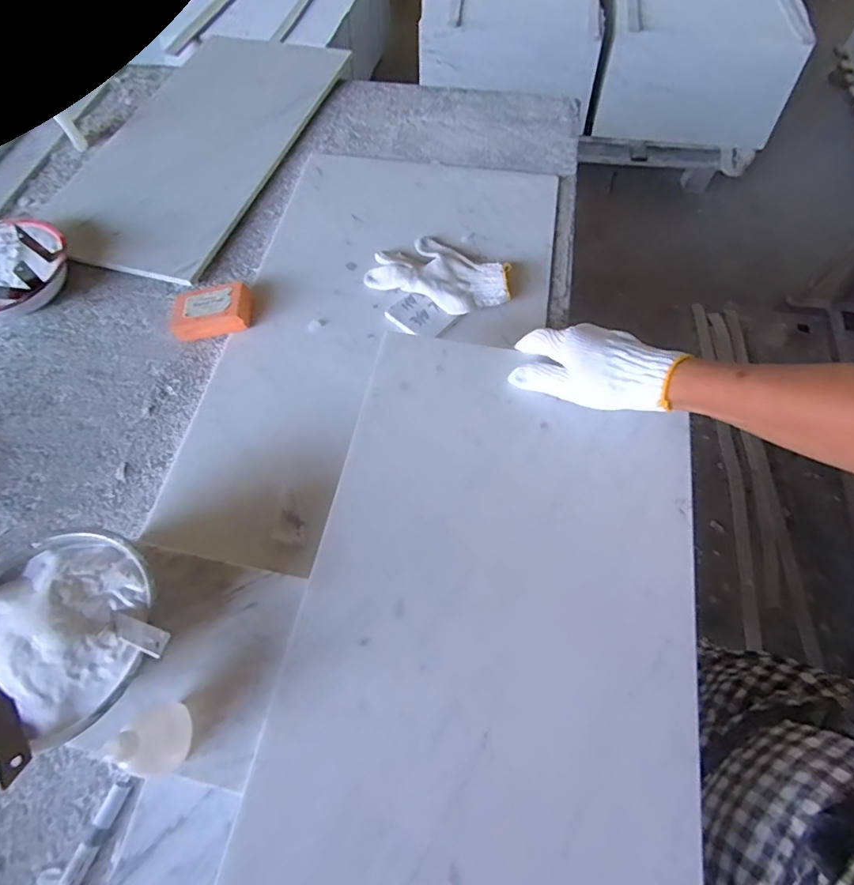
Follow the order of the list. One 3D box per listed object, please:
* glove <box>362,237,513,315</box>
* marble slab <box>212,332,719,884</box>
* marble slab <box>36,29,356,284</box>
[{"bbox_3d":[0.021,-0.224,0.625,0.183,0.025,0.109,26,66,13],"label":"glove"},{"bbox_3d":[0.047,0.179,0.350,0.307,0.021,0.572,9,63,6],"label":"marble slab"},{"bbox_3d":[-0.377,-0.511,0.783,0.310,0.021,0.598,16,64,9],"label":"marble slab"}]

